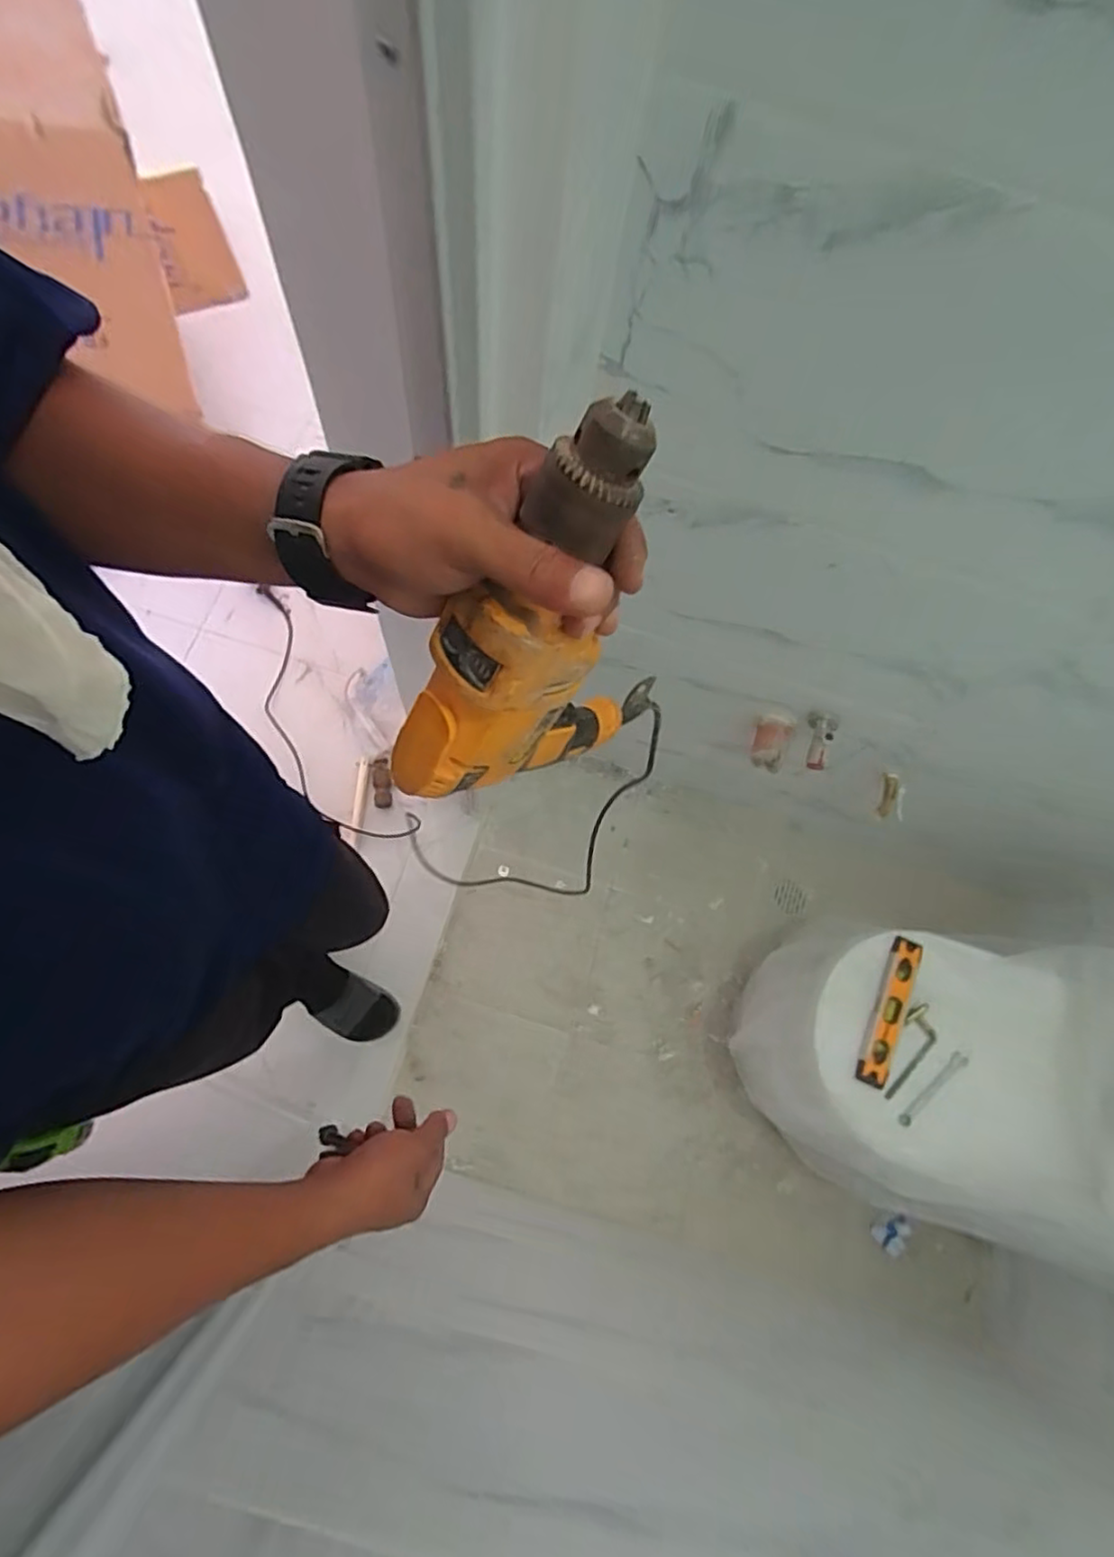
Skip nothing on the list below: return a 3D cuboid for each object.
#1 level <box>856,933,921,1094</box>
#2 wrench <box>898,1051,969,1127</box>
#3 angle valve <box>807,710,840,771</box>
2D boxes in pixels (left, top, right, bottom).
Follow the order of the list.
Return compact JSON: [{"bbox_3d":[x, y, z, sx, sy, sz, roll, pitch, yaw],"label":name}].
[{"bbox_3d":[0.495,0.346,0.992,0.049,0.020,0.217,24,73,7],"label":"level"},{"bbox_3d":[0.545,0.450,0.969,0.142,0.012,0.020,-36,76,-11],"label":"wrench"},{"bbox_3d":[0.396,-0.061,1.006,0.034,0.061,0.082,17,73,5],"label":"angle valve"}]

